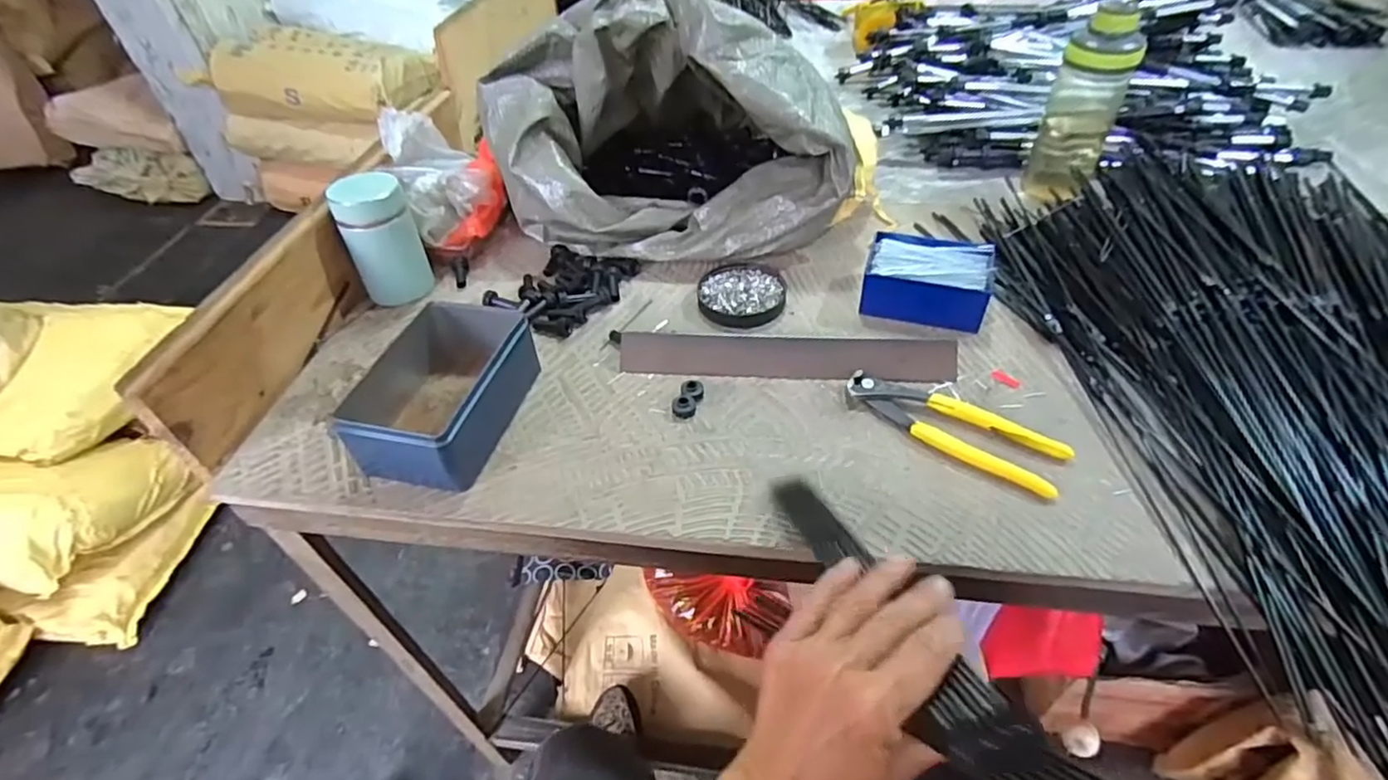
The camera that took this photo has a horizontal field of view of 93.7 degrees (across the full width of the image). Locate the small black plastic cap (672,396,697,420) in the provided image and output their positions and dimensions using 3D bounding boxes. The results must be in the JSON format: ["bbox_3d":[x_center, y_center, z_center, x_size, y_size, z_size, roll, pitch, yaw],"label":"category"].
[{"bbox_3d":[-0.008,0.013,0.525,0.019,0.013,0.017,-6,46,-2],"label":"small black plastic cap"}]

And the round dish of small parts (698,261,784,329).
[{"bbox_3d":[0.047,-0.097,0.635,0.083,0.016,0.088,-2,46,2],"label":"round dish of small parts"}]

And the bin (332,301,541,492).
[{"bbox_3d":[-0.200,-0.001,0.522,0.105,0.063,0.148,8,47,12],"label":"bin"}]

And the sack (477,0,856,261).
[{"bbox_3d":[-0.019,-0.292,0.669,0.355,0.212,0.252,5,46,9],"label":"sack"}]

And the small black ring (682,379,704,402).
[{"bbox_3d":[-0.002,0.002,0.536,0.017,0.011,0.018,-2,46,2],"label":"small black ring"}]

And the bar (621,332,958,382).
[{"bbox_3d":[0.078,-0.028,0.554,0.279,0.007,0.035,2,84,6],"label":"bar"}]

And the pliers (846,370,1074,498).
[{"bbox_3d":[0.195,0.026,0.496,0.162,0.013,0.051,27,53,27],"label":"pliers"}]

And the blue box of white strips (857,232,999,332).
[{"bbox_3d":[0.216,-0.103,0.604,0.108,0.040,0.083,11,48,15],"label":"blue box of white strips"}]

